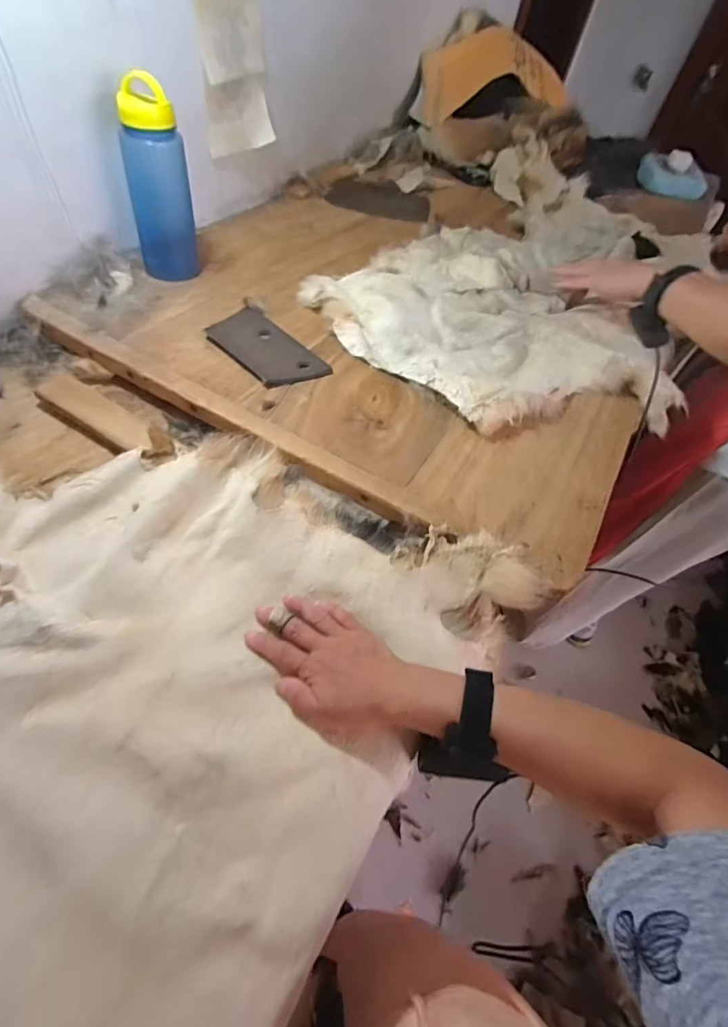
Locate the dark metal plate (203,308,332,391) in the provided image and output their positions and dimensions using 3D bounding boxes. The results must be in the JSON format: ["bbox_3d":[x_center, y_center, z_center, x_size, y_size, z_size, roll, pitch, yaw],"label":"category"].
[{"bbox_3d":[-0.126,-0.217,0.644,0.160,0.008,0.093,40,60,16],"label":"dark metal plate"}]

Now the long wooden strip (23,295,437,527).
[{"bbox_3d":[-0.183,-0.129,0.573,0.588,0.037,0.030,30,55,12],"label":"long wooden strip"}]

